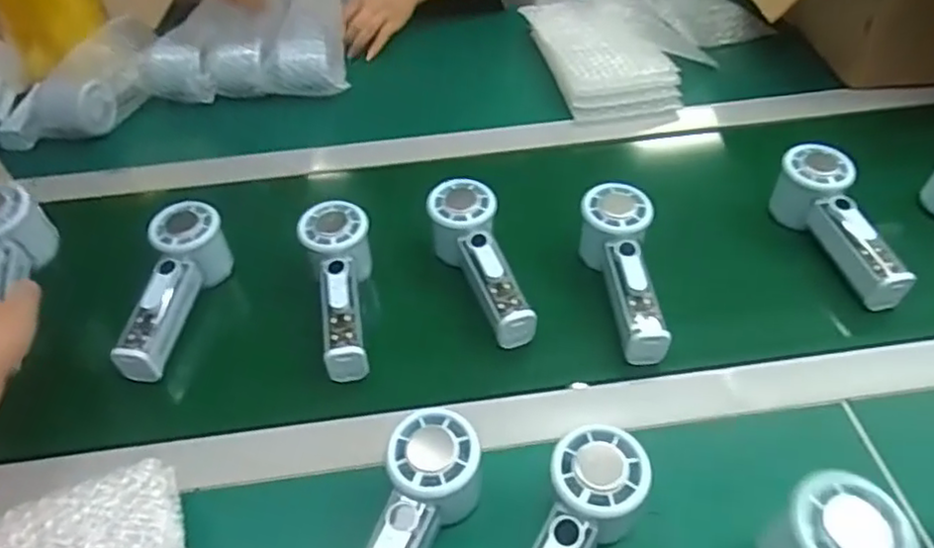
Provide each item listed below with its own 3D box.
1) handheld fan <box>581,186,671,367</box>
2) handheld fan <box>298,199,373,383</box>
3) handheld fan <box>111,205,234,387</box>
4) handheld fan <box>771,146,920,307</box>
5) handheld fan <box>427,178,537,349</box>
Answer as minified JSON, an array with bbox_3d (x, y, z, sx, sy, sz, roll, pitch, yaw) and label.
[{"bbox_3d":[0.126,0.002,0.557,0.056,0.068,0.155,1,47,4],"label":"handheld fan"},{"bbox_3d":[-0.105,0.014,0.560,0.052,0.056,0.158,-7,60,-4],"label":"handheld fan"},{"bbox_3d":[-0.242,0.012,0.557,0.049,0.057,0.151,0,47,3],"label":"handheld fan"},{"bbox_3d":[0.318,-0.042,0.576,0.050,0.059,0.150,-7,47,-3],"label":"handheld fan"},{"bbox_3d":[0.008,-0.012,0.566,0.055,0.053,0.151,-12,47,-8],"label":"handheld fan"}]

